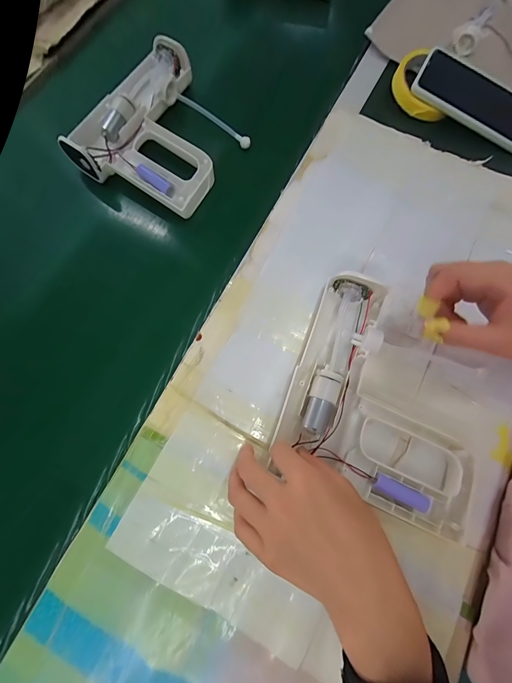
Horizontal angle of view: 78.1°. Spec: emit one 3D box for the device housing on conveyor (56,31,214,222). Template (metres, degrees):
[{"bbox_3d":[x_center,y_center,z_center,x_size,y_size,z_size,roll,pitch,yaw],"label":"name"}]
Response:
[{"bbox_3d":[-0.121,-0.289,0.415,0.181,0.051,0.220,23,78,5],"label":"device housing on conveyor"}]

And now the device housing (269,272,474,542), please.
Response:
[{"bbox_3d":[0.127,0.054,0.305,0.180,0.049,0.200,20,74,6],"label":"device housing"}]

